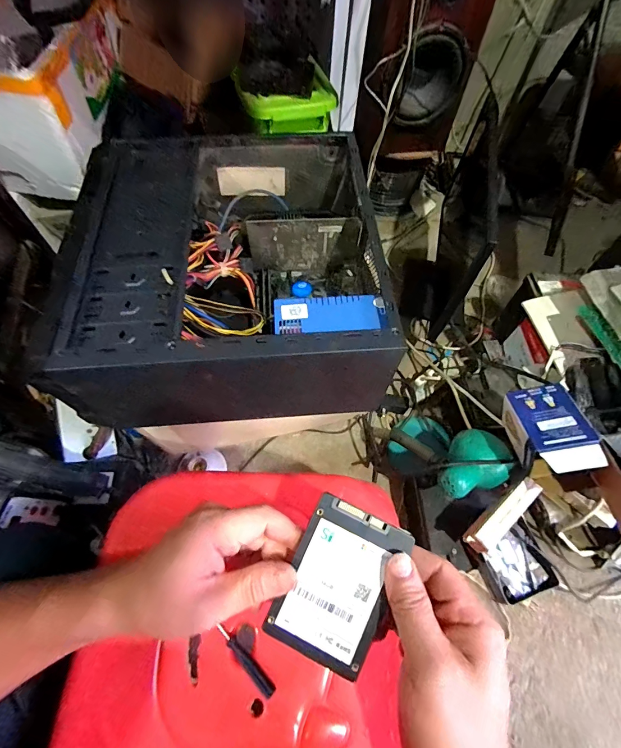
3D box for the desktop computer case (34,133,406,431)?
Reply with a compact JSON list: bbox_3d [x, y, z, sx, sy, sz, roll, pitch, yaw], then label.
[{"bbox_3d":[-0.114,-0.156,0.532,0.397,0.157,0.400,-5,62,-4],"label":"desktop computer case"}]

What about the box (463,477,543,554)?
[{"bbox_3d":[0.309,0.223,0.572,0.149,0.038,0.043,-36,69,-19],"label":"box"}]

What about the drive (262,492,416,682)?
[{"bbox_3d":[0.019,0.140,0.240,0.066,0.004,0.098,25,83,6],"label":"drive"}]

